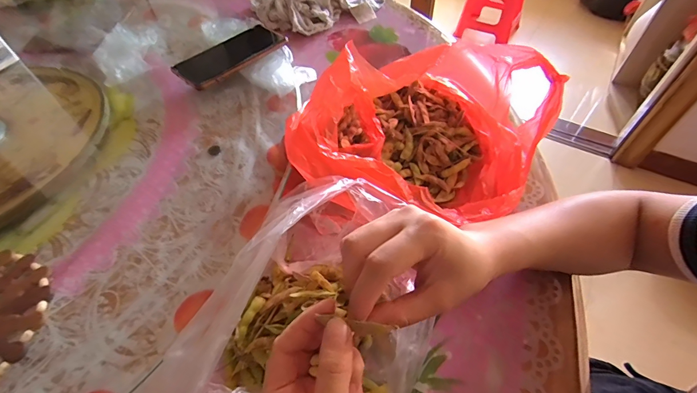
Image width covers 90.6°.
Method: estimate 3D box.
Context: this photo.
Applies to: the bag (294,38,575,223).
[{"bbox_3d":[0.095,-0.080,0.375,0.222,0.110,0.240,21,57,17],"label":"bag"}]

